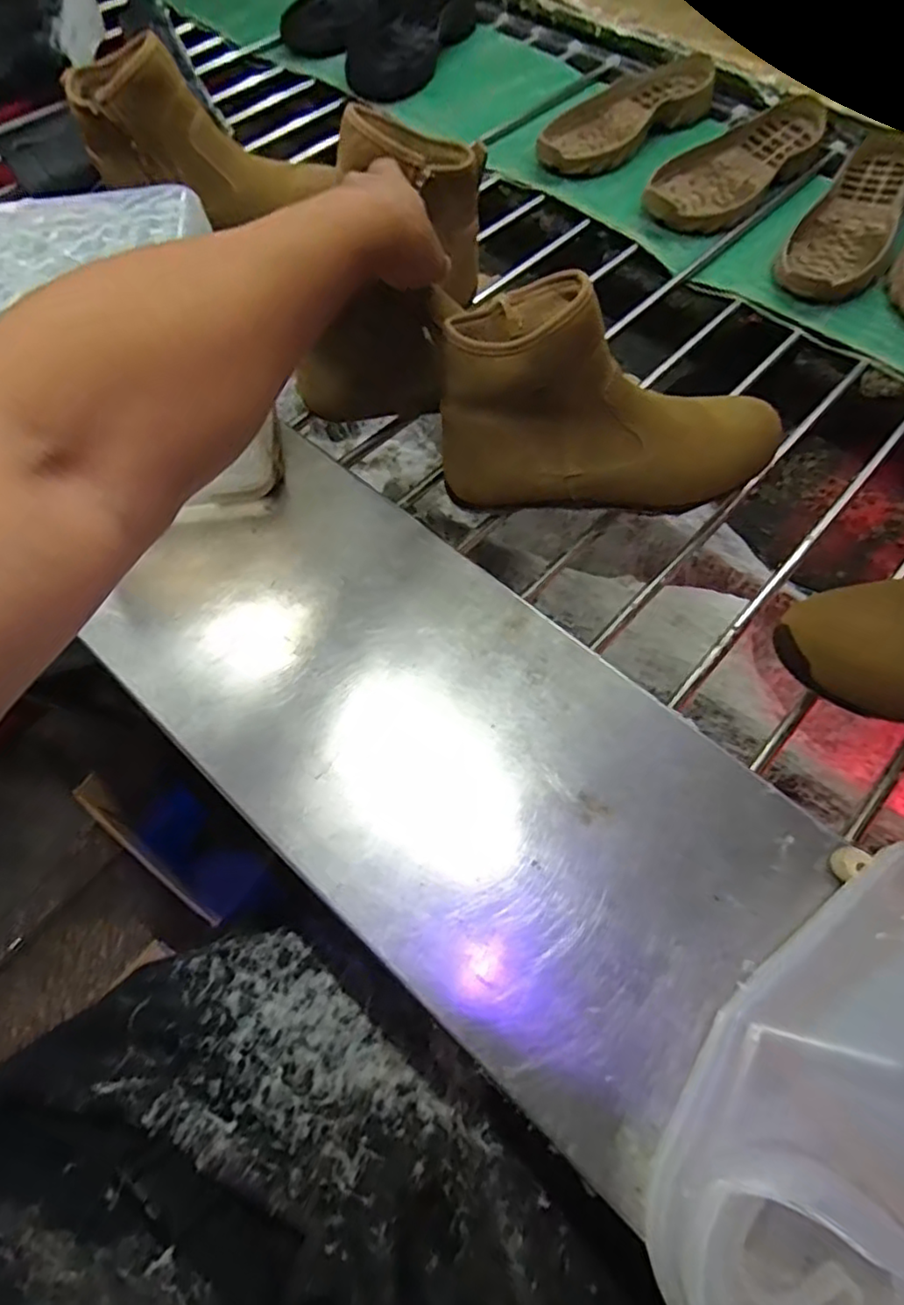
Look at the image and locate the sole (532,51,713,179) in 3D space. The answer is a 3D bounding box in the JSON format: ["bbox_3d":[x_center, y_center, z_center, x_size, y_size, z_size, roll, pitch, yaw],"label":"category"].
[{"bbox_3d":[0.223,-0.681,0.803,0.279,0.035,0.105,-39,71,-16],"label":"sole"}]

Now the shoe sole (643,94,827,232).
[{"bbox_3d":[0.342,-0.590,0.752,0.257,0.047,0.108,-41,71,-17],"label":"shoe sole"}]

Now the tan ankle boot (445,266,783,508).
[{"bbox_3d":[0.125,-0.189,0.494,0.265,0.150,0.103,5,63,2],"label":"tan ankle boot"}]

